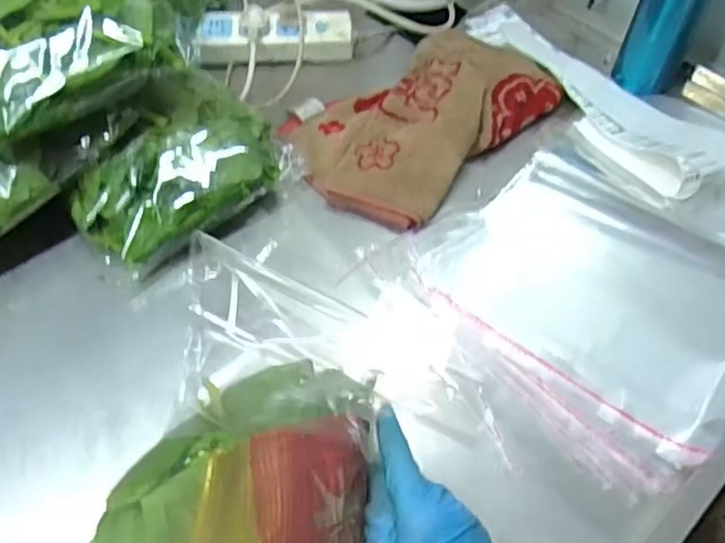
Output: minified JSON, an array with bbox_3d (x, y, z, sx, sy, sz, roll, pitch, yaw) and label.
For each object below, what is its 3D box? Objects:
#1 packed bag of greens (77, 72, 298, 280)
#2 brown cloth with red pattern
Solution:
[{"bbox_3d":[-0.170,-0.093,0.595,0.136,0.074,0.191,35,62,20],"label":"packed bag of greens"},{"bbox_3d":[0.066,-0.165,0.662,0.286,0.042,0.185,-34,63,-22],"label":"brown cloth with red pattern"}]

